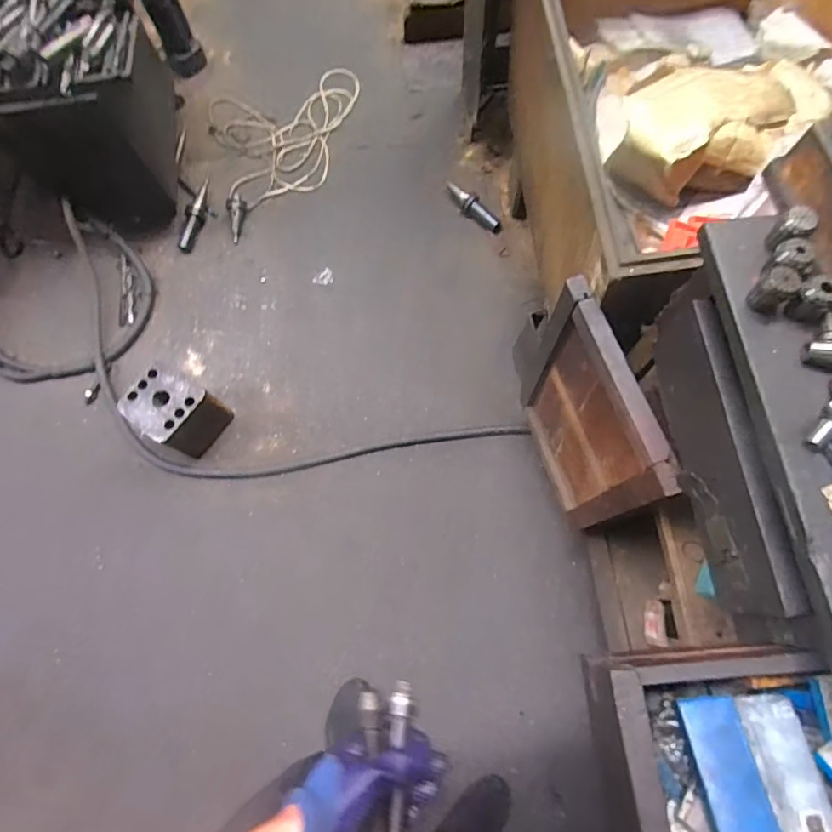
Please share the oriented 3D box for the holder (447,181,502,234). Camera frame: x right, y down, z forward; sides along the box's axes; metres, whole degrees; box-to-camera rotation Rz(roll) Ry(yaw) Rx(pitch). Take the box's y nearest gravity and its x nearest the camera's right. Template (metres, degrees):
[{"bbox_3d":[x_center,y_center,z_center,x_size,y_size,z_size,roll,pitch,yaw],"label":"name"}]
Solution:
[{"bbox_3d":[0.162,-0.614,1.472,0.060,0.053,0.222,-43,75,-10],"label":"holder"}]

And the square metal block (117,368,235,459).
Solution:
[{"bbox_3d":[-0.602,-0.006,1.287,0.185,0.176,0.164,27,75,11],"label":"square metal block"}]

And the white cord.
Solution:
[{"bbox_3d":[-0.374,-0.868,1.573,0.485,0.046,0.351,-23,77,-4],"label":"white cord"}]

